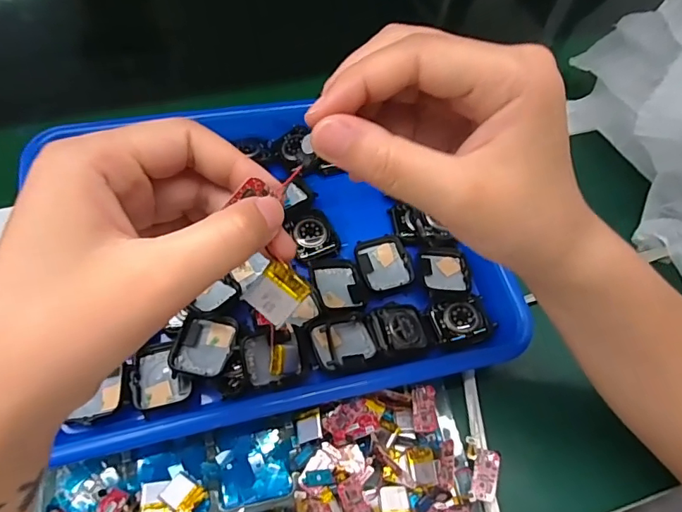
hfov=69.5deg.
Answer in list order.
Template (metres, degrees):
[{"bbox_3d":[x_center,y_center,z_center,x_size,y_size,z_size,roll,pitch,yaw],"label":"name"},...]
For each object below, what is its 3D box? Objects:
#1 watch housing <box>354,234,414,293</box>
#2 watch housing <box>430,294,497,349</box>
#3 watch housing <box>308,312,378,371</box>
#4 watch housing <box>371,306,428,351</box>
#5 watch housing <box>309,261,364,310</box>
[{"bbox_3d":[0.032,0.005,0.359,0.038,0.008,0.043,-14,62,-12],"label":"watch housing"},{"bbox_3d":[0.084,0.045,0.342,0.042,0.010,0.031,-13,61,-11],"label":"watch housing"},{"bbox_3d":[0.002,0.055,0.320,0.040,0.011,0.033,-15,62,-13],"label":"watch housing"},{"bbox_3d":[0.039,0.048,0.327,0.040,0.007,0.029,2,62,-37],"label":"watch housing"},{"bbox_3d":[-0.003,0.020,0.343,0.034,0.014,0.040,-8,60,-9],"label":"watch housing"}]

